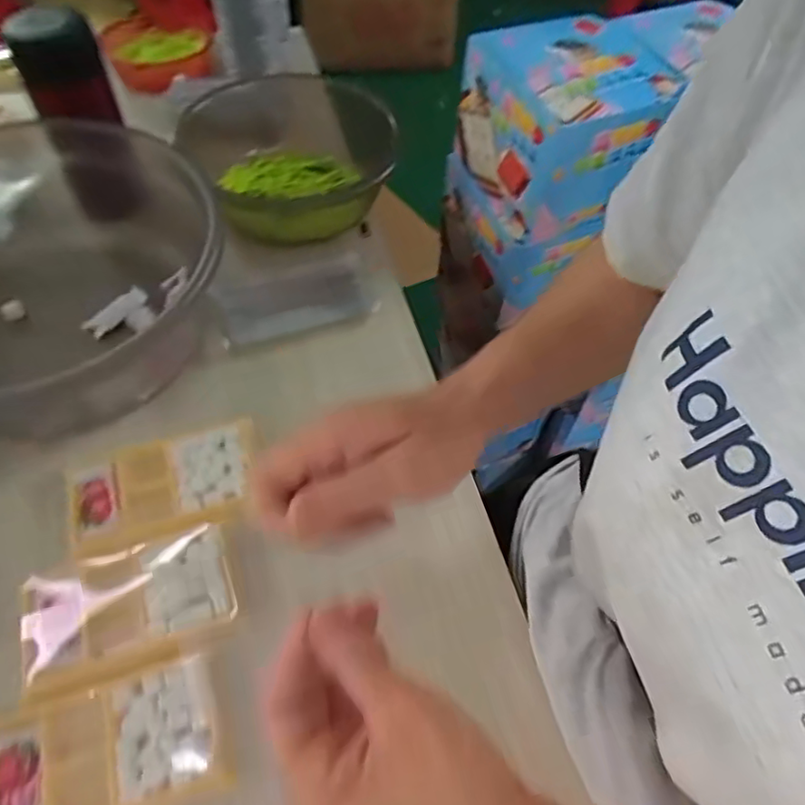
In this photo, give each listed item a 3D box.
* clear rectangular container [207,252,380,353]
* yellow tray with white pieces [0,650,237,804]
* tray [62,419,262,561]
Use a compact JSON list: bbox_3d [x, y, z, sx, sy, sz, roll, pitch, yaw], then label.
[{"bbox_3d":[-0.102,-0.097,0.569,0.145,0.053,0.044,-17,57,-14],"label":"clear rectangular container"},{"bbox_3d":[-0.169,0.195,0.335,0.133,0.008,0.075,-14,56,-13],"label":"yellow tray with white pieces"},{"bbox_3d":[-0.168,0.058,0.430,0.130,0.006,0.077,-16,57,-14],"label":"tray"}]

